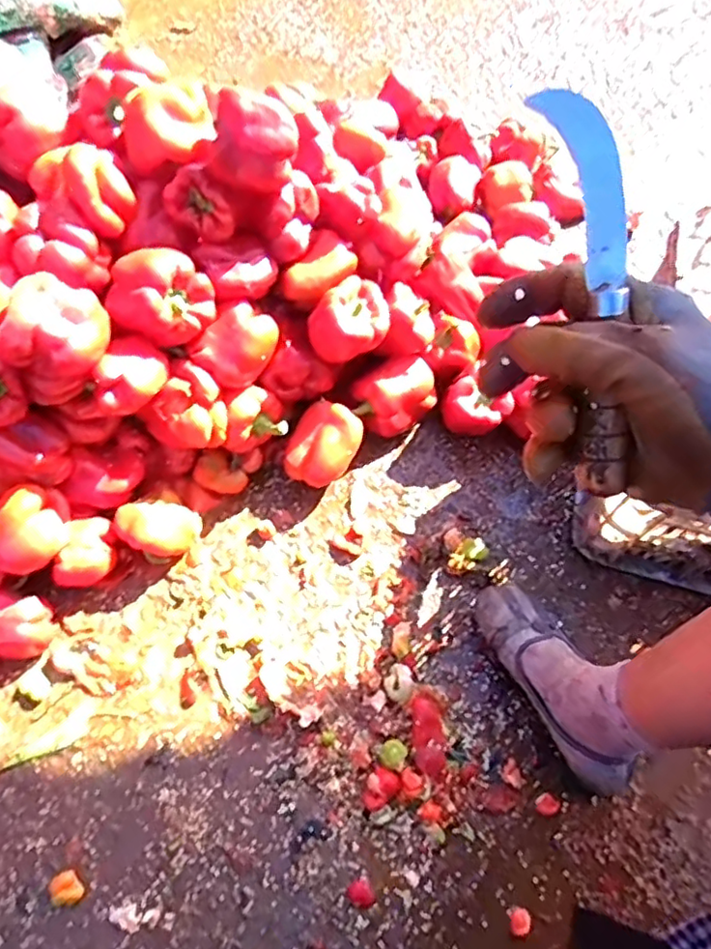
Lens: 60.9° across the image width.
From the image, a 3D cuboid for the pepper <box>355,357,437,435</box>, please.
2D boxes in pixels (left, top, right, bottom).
[{"bbox_3d":[0.058,-0.107,0.823,0.105,0.065,0.072,-23,64,-12],"label":"pepper"}]

